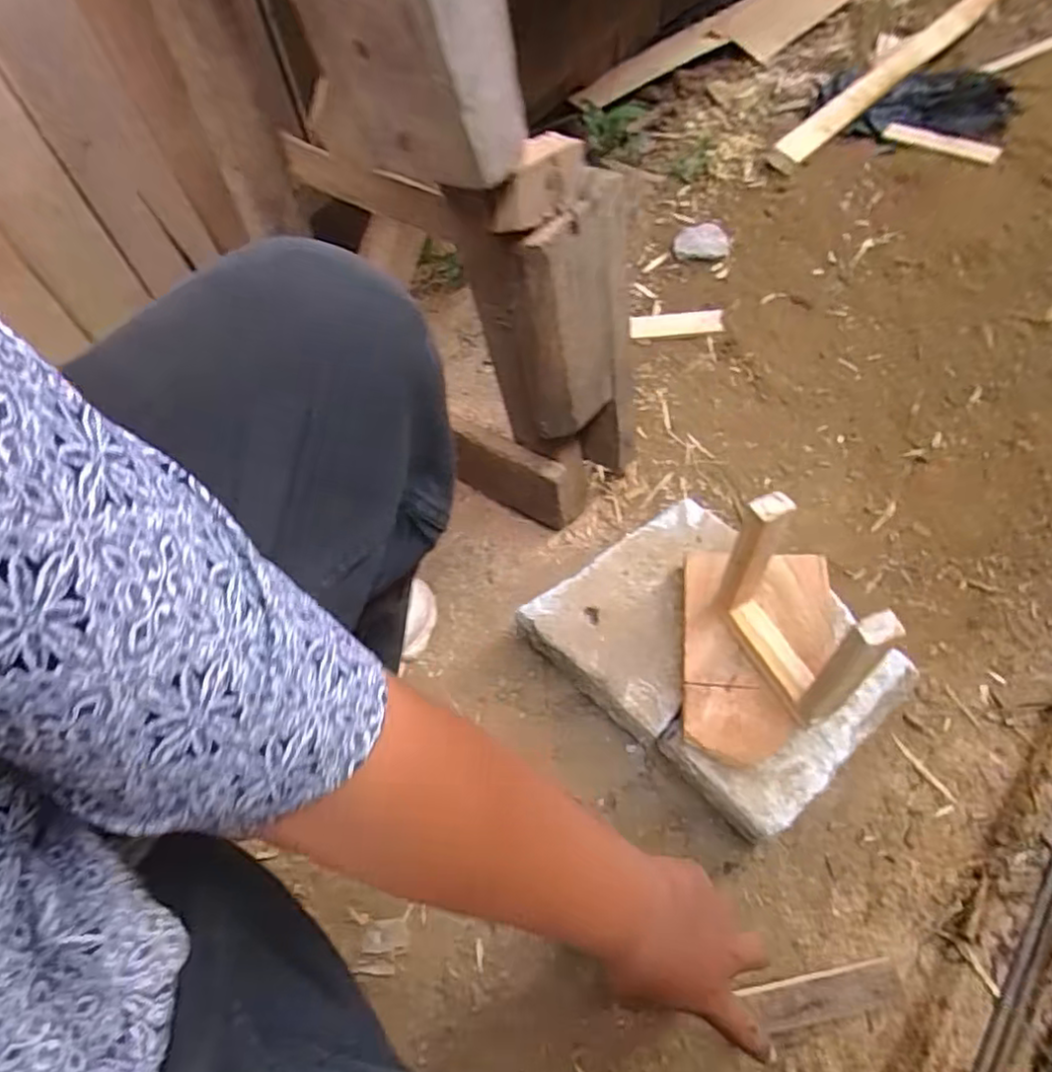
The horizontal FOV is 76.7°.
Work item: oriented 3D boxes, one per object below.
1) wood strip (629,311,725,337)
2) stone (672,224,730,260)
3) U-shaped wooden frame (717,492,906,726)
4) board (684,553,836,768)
[{"bbox_3d":[0.207,-0.293,0.923,0.125,0.008,0.036,-5,81,0],"label":"wood strip"},{"bbox_3d":[0.265,-0.446,1.011,0.080,0.020,0.075,5,63,5],"label":"stone"},{"bbox_3d":[0.195,0.057,0.486,0.034,0.149,0.135,-24,64,-10],"label":"U-shaped wooden frame"},{"bbox_3d":[0.194,0.096,0.560,0.118,0.032,0.187,5,63,9],"label":"board"}]

